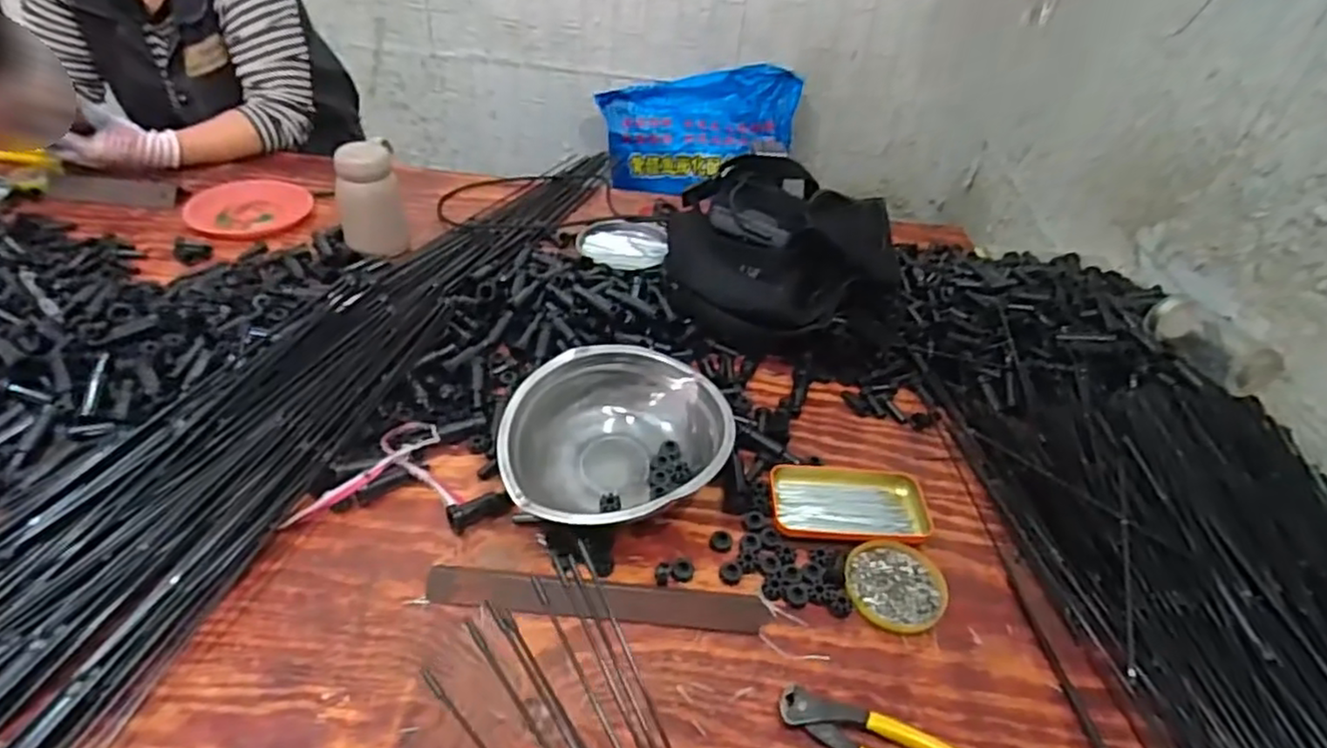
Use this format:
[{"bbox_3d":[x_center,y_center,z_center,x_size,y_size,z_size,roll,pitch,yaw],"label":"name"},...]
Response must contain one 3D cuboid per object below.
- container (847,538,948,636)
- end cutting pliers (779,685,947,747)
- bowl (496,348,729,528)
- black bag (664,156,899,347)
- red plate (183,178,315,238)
[{"bbox_3d":[0.197,0.179,0.588,0.081,0.009,0.084,4,40,-3],"label":"container"},{"bbox_3d":[0.161,0.266,0.483,0.164,0.023,0.036,19,41,14],"label":"end cutting pliers"},{"bbox_3d":[-0.039,0.062,0.629,0.190,0.080,0.178,4,40,-3],"label":"bowl"},{"bbox_3d":[0.149,-0.152,0.829,0.279,0.140,0.179,7,40,1],"label":"black bag"},{"bbox_3d":[-0.586,-0.237,0.978,0.153,0.027,0.128,19,41,15],"label":"red plate"}]

